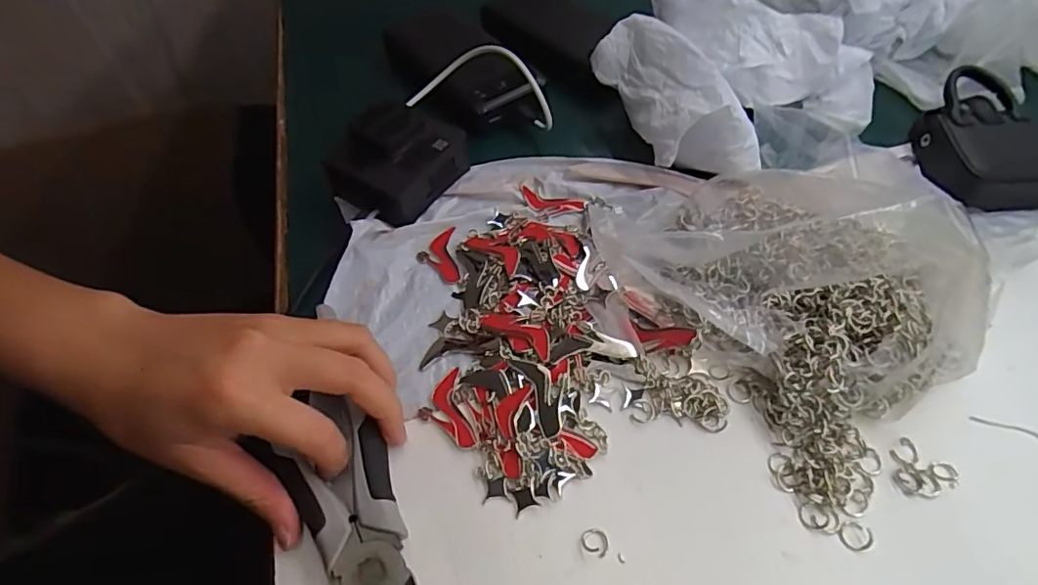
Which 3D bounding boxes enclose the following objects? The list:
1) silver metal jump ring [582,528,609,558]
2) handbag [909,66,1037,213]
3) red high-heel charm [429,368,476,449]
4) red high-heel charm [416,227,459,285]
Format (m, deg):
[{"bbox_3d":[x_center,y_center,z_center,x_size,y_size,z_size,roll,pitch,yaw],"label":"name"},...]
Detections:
[{"bbox_3d":[0.035,0.114,0.255,0.012,0.004,0.011,-1,54,2],"label":"silver metal jump ring"},{"bbox_3d":[0.315,-0.103,0.377,0.080,0.037,0.100,-2,54,2],"label":"handbag"},{"bbox_3d":[-0.038,0.063,0.296,0.019,0.004,0.046,-15,55,-8],"label":"red high-heel charm"},{"bbox_3d":[-0.053,-0.022,0.364,0.026,0.005,0.047,-7,54,-2],"label":"red high-heel charm"}]

